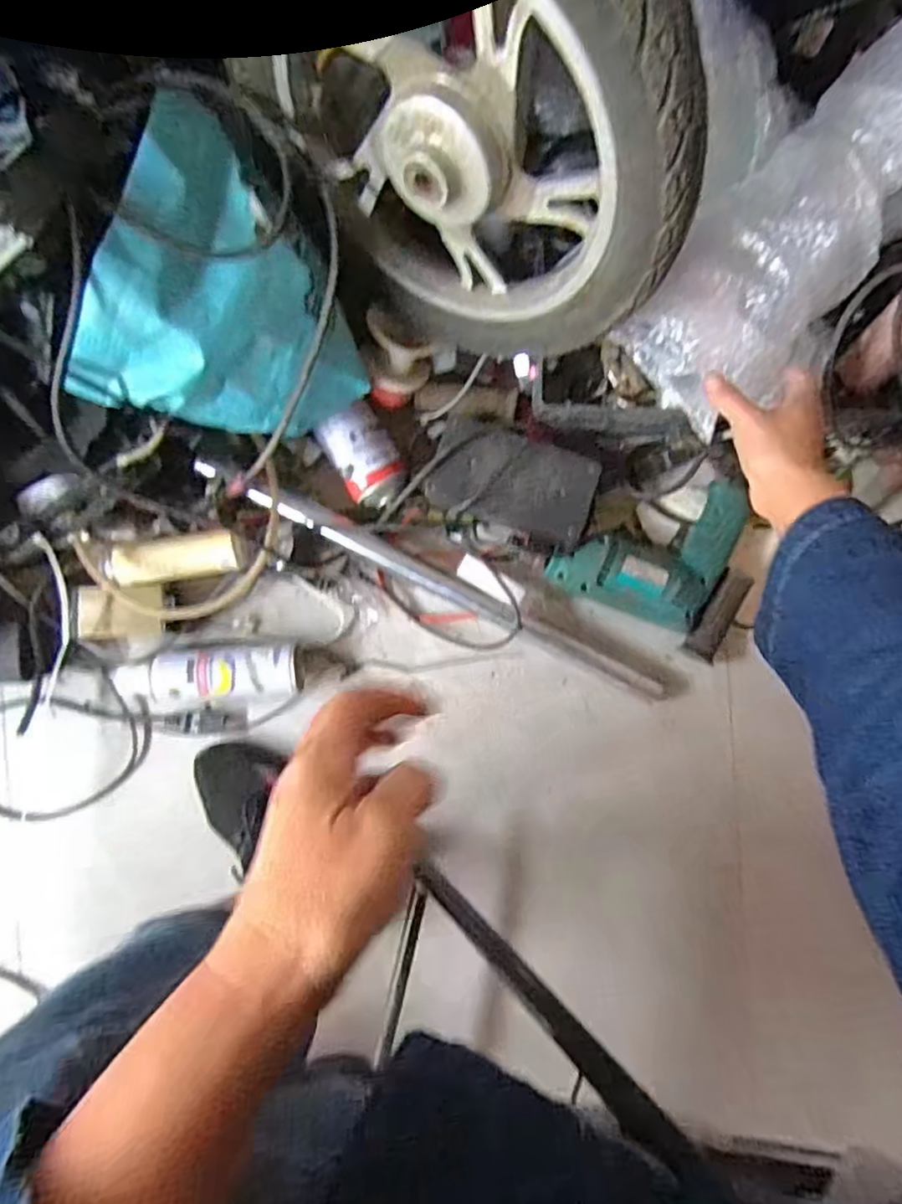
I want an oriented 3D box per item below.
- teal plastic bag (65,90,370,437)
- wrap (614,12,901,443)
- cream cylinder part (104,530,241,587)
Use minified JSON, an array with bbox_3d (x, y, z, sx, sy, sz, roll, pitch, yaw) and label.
[{"bbox_3d":[-0.173,-0.228,0.532,0.176,0.153,0.221,29,90,-1],"label":"teal plastic bag"},{"bbox_3d":[0.335,-0.330,0.504,0.154,0.082,0.421,47,110,-1],"label":"wrap"},{"bbox_3d":[-0.284,-0.043,0.645,0.131,0.033,0.041,-8,90,-1],"label":"cream cylinder part"}]

